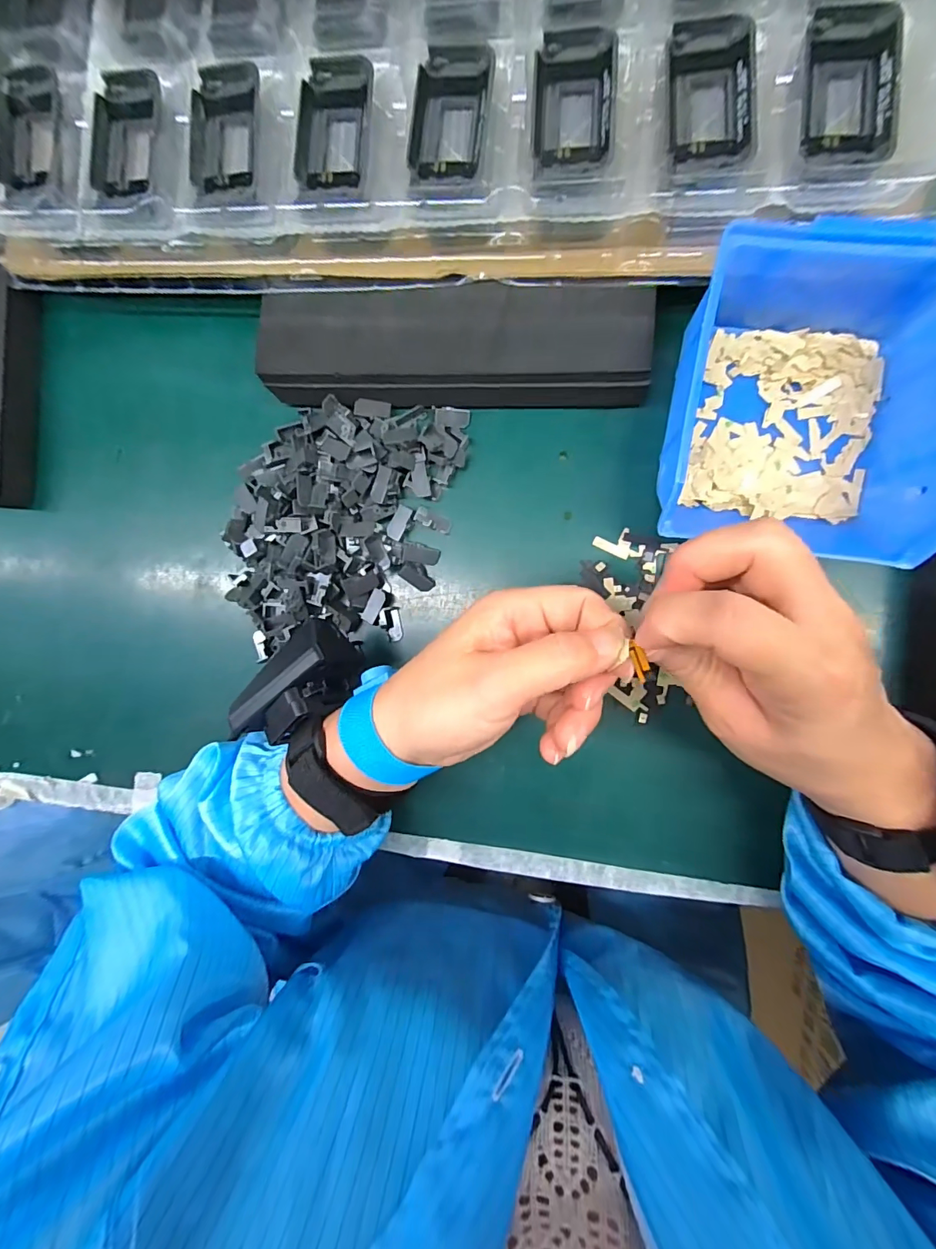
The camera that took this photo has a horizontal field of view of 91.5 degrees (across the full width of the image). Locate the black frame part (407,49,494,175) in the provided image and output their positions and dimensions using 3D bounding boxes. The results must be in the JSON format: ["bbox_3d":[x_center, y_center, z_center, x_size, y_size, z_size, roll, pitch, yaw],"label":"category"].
[{"bbox_3d":[-0.008,-0.249,0.221,0.036,0.008,0.064,8,94,8],"label":"black frame part"}]

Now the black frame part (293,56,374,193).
[{"bbox_3d":[-0.067,-0.251,0.228,0.036,0.007,0.062,6,94,8],"label":"black frame part"}]

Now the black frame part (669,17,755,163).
[{"bbox_3d":[0.109,-0.241,0.206,0.035,0.008,0.061,2,93,8],"label":"black frame part"}]

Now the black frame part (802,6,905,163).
[{"bbox_3d":[0.165,-0.233,0.198,0.036,0.009,0.066,5,94,8],"label":"black frame part"}]

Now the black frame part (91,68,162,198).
[{"bbox_3d":[-0.179,-0.259,0.241,0.038,0.007,0.061,12,95,7],"label":"black frame part"}]

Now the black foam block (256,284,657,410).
[{"bbox_3d":[-0.009,-0.154,0.261,0.216,0.034,0.062,4,92,6],"label":"black foam block"}]

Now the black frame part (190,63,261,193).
[{"bbox_3d":[-0.124,-0.255,0.233,0.035,0.005,0.063,4,93,8],"label":"black frame part"}]

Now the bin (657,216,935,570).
[{"bbox_3d":[0.165,-0.107,0.224,0.126,0.066,0.135,12,93,6],"label":"bin"}]

